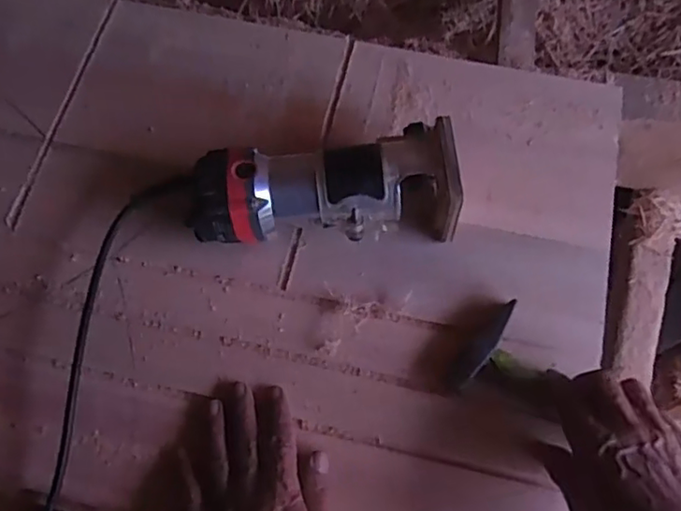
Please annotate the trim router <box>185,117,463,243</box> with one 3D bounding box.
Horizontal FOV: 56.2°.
[{"bbox_3d":[-0.017,-0.061,0.546,0.221,0.087,0.095,-1,65,-1],"label":"trim router"}]

